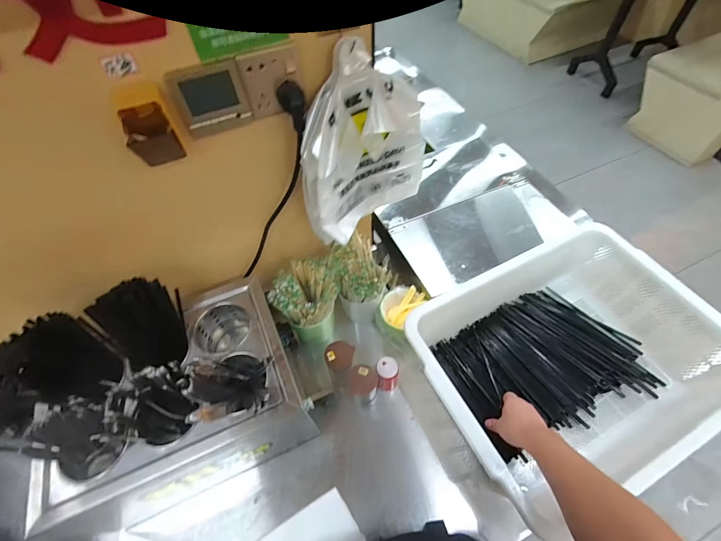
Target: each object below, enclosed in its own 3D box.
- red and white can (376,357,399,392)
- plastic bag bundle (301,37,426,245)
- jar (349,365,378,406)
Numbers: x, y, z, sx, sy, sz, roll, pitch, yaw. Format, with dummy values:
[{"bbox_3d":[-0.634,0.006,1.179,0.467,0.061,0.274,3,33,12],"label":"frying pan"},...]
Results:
[{"bbox_3d":[0.057,0.221,0.748,0.045,0.080,0.046,-1,56,1],"label":"red and white can"},{"bbox_3d":[0.009,-0.209,0.606,0.240,0.308,0.061,-36,62,-20],"label":"plastic bag bundle"},{"bbox_3d":[0.007,0.242,0.732,0.056,0.125,0.053,-1,56,1],"label":"jar"}]

